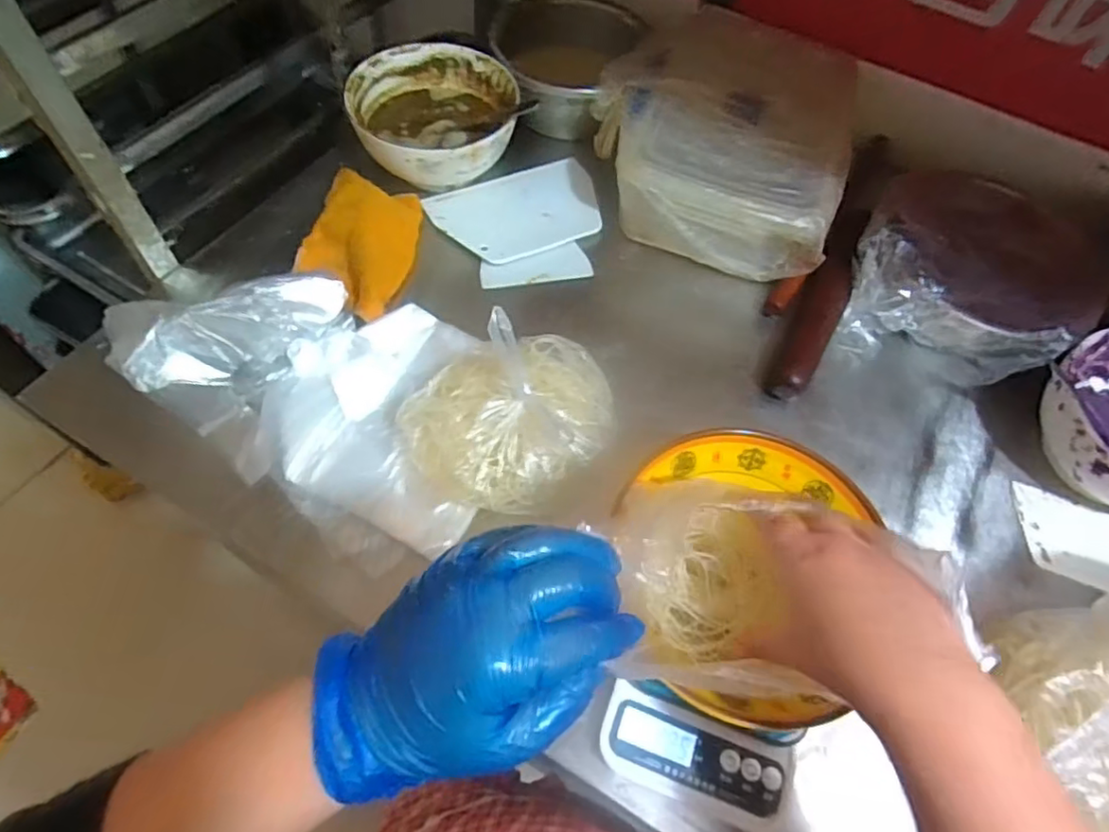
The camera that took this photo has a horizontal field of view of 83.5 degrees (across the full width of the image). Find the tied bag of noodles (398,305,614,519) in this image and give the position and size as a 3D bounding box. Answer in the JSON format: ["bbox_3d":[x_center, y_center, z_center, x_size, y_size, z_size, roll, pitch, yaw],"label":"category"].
[{"bbox_3d":[-0.032,-0.009,0.494,0.168,0.123,0.142,-39,70,-23],"label":"tied bag of noodles"}]

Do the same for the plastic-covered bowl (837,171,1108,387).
[{"bbox_3d":[0.421,-0.140,0.625,0.225,0.101,0.209,2,61,-3],"label":"plastic-covered bowl"}]

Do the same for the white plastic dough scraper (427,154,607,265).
[{"bbox_3d":[-0.036,-0.231,0.693,0.188,0.009,0.131,-24,62,-19],"label":"white plastic dough scraper"}]

